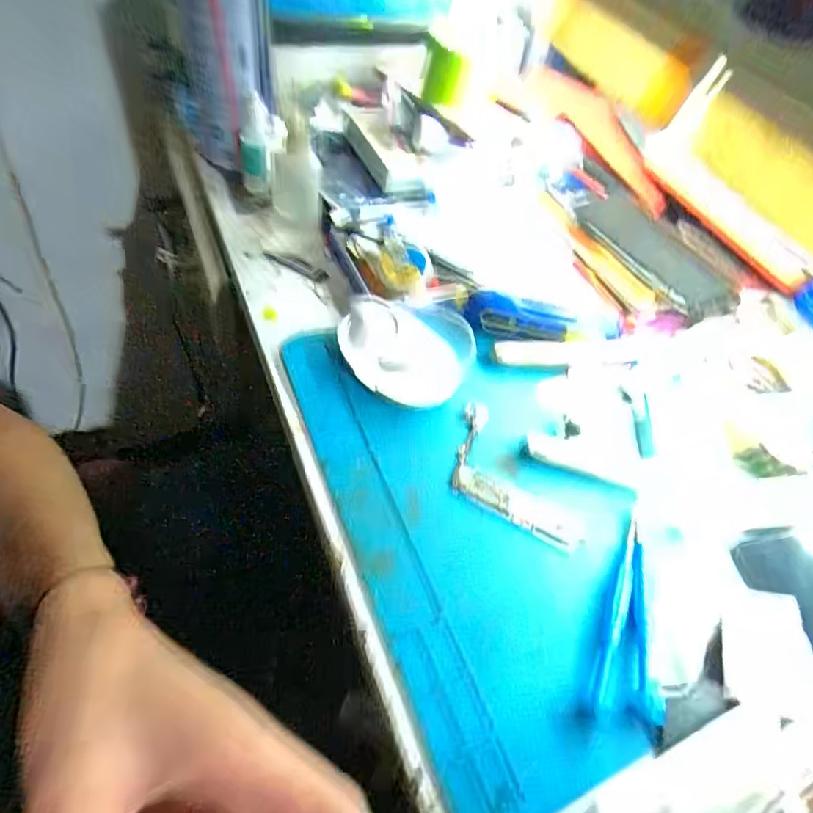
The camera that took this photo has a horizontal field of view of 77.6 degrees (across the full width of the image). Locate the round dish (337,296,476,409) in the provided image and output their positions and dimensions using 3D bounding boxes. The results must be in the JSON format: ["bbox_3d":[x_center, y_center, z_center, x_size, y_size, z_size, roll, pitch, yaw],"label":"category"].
[{"bbox_3d":[0.000,-0.044,0.357,0.084,0.024,0.095,-22,63,-25],"label":"round dish"}]

